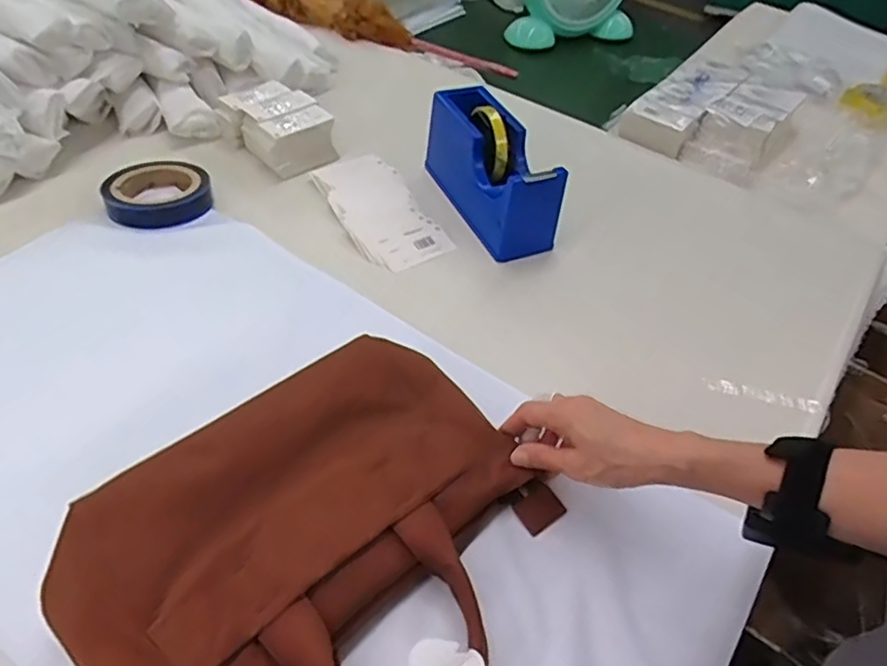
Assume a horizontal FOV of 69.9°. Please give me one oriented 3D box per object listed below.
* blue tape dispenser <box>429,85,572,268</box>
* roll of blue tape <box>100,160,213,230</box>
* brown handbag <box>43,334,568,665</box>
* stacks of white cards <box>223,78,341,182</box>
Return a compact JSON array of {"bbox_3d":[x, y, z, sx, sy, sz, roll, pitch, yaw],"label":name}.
[{"bbox_3d":[0.057,-0.194,0.744,0.074,0.103,0.209,-18,52,-21],"label":"blue tape dispenser"},{"bbox_3d":[-0.318,-0.156,0.711,0.109,0.028,0.089,-16,52,-20],"label":"roll of blue tape"},{"bbox_3d":[-0.067,0.139,0.425,0.297,0.034,0.235,-35,78,-35],"label":"brown handbag"},{"bbox_3d":[-0.211,-0.263,0.813,0.105,0.056,0.133,-26,56,-26],"label":"stacks of white cards"}]

